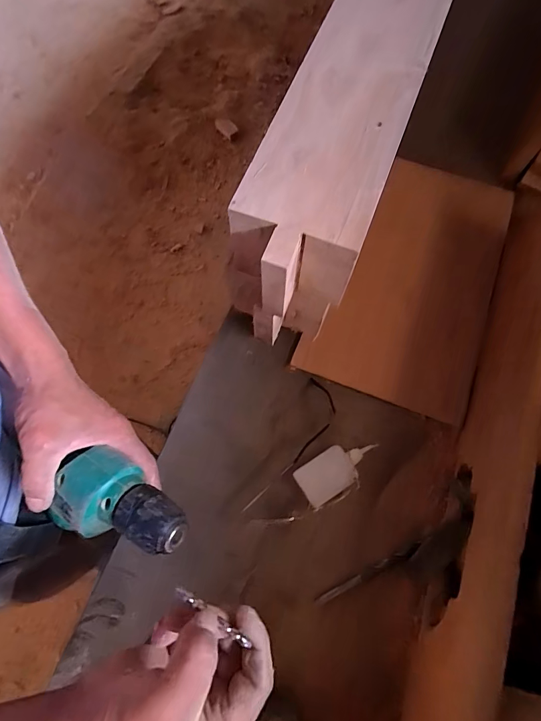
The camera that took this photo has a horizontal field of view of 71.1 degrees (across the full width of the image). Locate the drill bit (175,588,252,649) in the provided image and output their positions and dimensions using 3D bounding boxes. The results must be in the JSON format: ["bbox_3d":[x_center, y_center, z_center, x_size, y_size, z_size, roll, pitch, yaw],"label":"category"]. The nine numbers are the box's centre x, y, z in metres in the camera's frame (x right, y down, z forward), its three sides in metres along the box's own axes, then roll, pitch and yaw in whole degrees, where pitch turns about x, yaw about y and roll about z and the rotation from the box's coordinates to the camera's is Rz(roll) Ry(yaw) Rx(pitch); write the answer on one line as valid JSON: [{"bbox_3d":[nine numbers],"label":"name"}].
[{"bbox_3d":[-0.040,0.173,0.256,0.058,0.004,0.007,35,72,8],"label":"drill bit"}]

